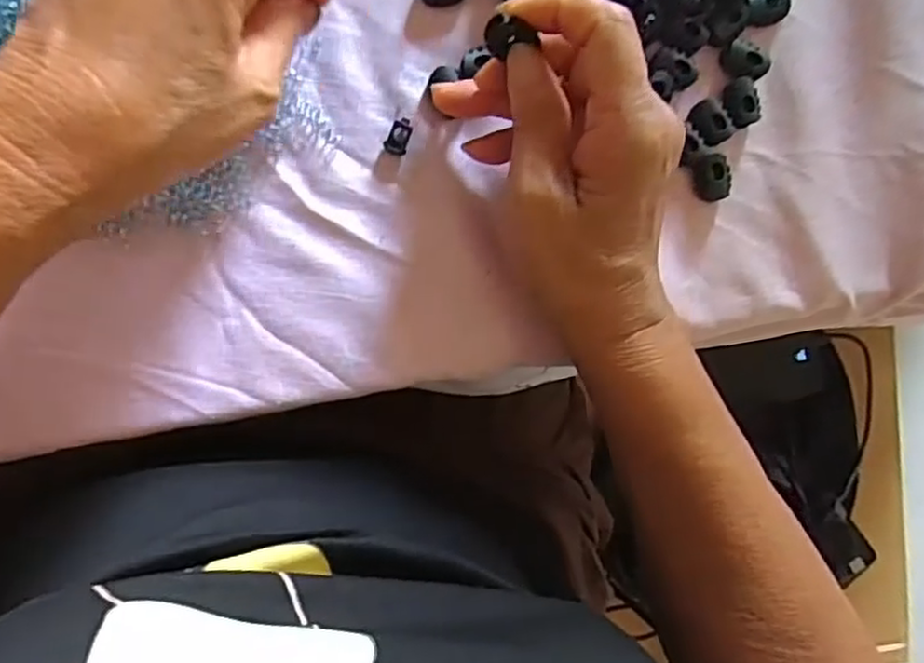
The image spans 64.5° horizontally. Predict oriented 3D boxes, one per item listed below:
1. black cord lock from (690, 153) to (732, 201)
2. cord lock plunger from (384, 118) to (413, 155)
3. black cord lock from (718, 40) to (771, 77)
[{"bbox_3d":[0.117,-0.072,0.345,0.017,0.010,0.021,-14,93,-9],"label":"black cord lock"},{"bbox_3d":[-0.027,-0.086,0.323,0.010,0.004,0.016,20,88,-9],"label":"cord lock plunger"},{"bbox_3d":[0.133,-0.127,0.344,0.022,0.008,0.016,40,85,-8],"label":"black cord lock"}]

